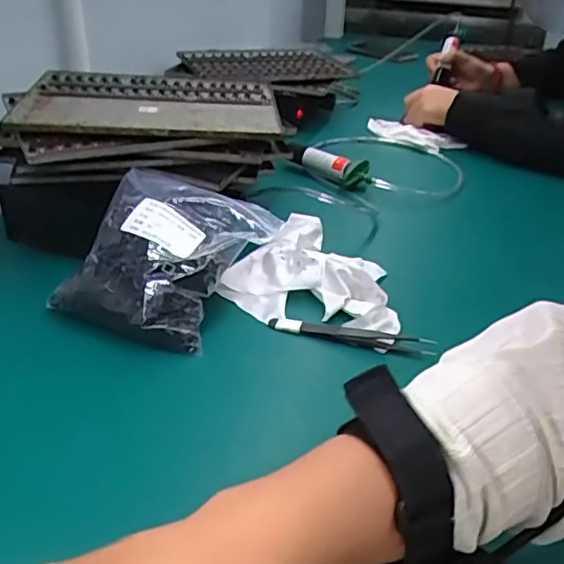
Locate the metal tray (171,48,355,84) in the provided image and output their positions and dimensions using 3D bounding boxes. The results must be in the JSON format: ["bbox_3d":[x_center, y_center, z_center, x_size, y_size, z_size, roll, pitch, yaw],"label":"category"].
[{"bbox_3d":[-0.027,-0.351,0.969,0.262,0.021,0.168,-1,33,-7],"label":"metal tray"}]

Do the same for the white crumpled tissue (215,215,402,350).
[{"bbox_3d":[0.009,-0.017,0.526,0.119,0.026,0.216,-9,34,-17],"label":"white crumpled tissue"}]

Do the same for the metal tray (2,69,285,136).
[{"bbox_3d":[-0.132,-0.181,0.614,0.249,0.012,0.186,-1,32,-6],"label":"metal tray"}]

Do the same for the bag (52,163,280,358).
[{"bbox_3d":[-0.095,-0.026,0.495,0.138,0.066,0.149,12,34,15],"label":"bag"}]

